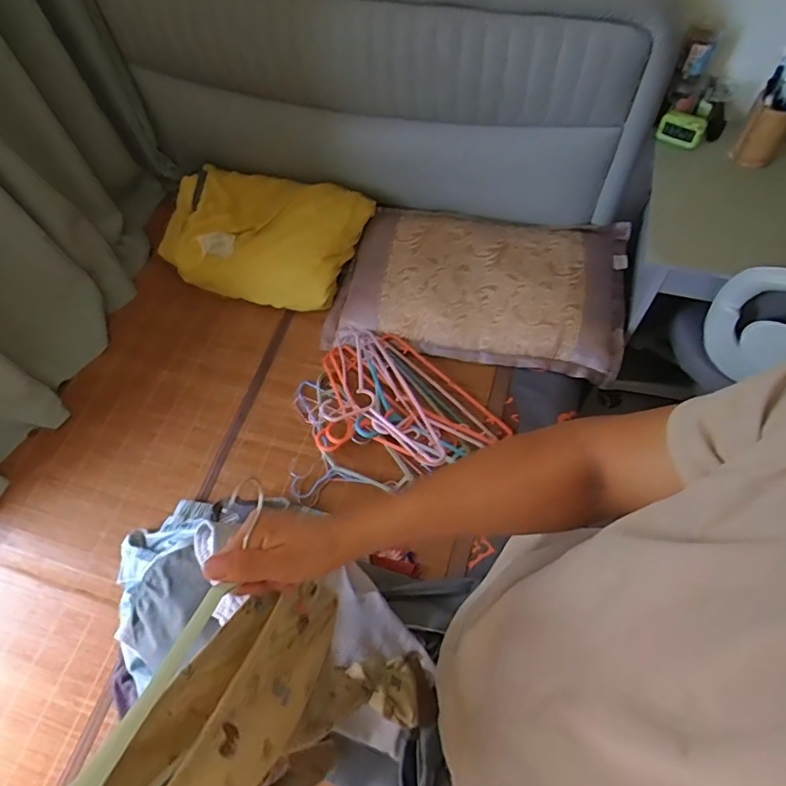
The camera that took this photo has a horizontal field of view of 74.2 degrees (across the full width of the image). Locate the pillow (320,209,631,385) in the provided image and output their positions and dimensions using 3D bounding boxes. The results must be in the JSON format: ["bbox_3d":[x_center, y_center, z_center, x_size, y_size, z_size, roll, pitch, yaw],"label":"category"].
[{"bbox_3d":[0.227,-0.290,1.330,0.747,0.100,0.440,7,63,7],"label":"pillow"}]

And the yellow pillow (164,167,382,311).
[{"bbox_3d":[-0.346,-0.423,1.351,0.491,0.149,0.338,19,65,13],"label":"yellow pillow"}]

